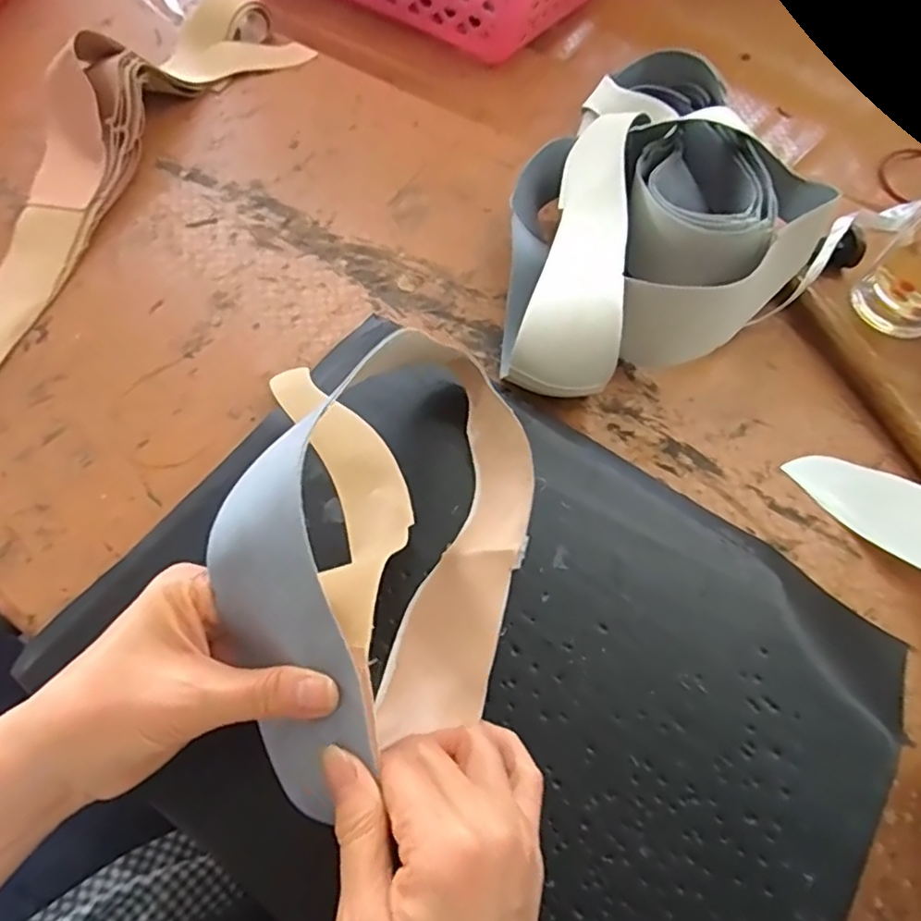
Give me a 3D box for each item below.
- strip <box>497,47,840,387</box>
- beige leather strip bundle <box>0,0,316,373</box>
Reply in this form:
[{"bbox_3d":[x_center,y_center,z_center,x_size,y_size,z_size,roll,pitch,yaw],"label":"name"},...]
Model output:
[{"bbox_3d":[0.152,-0.180,0.488,0.231,0.073,0.356,32,66,12],"label":"strip"},{"bbox_3d":[-0.302,-0.227,0.493,0.135,0.059,0.552,19,64,6],"label":"beige leather strip bundle"}]

